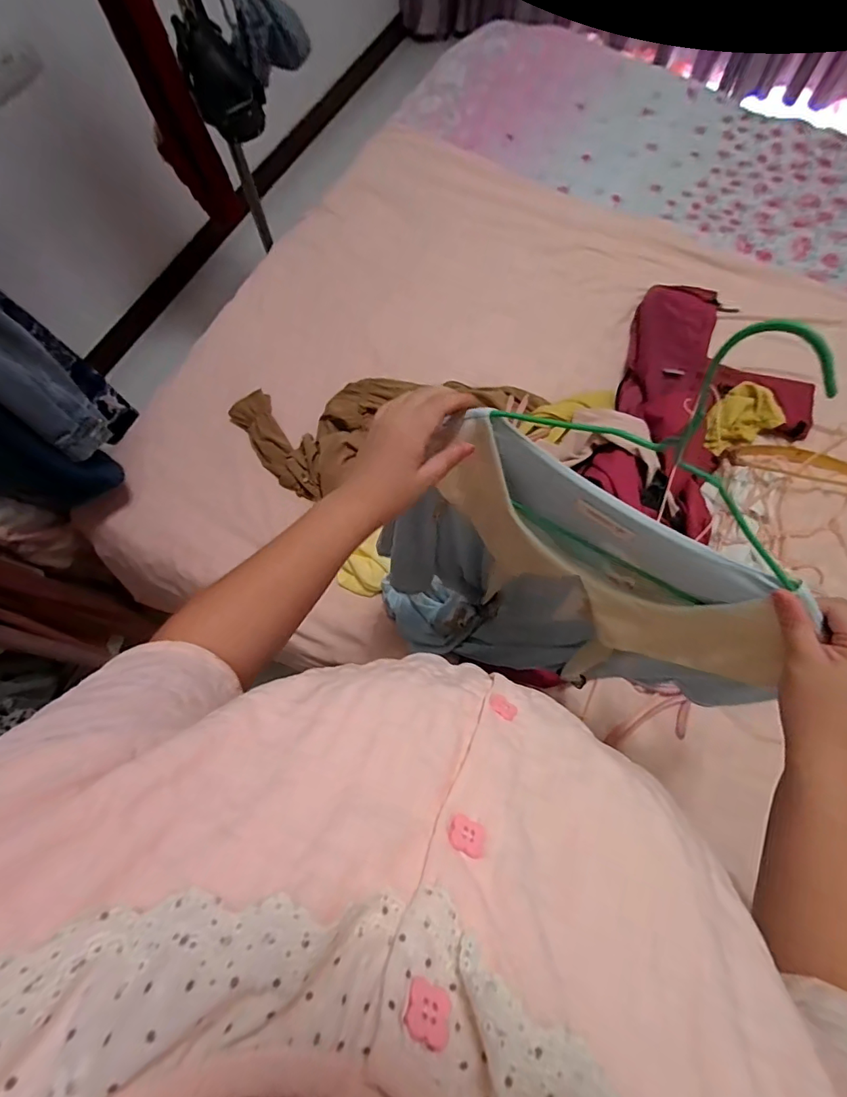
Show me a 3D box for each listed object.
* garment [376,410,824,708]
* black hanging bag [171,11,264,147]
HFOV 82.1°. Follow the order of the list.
[{"bbox_3d":[0.129,0.062,0.597,0.384,0.464,0.140,20,73,9],"label":"garment"},{"bbox_3d":[-0.391,-0.914,0.961,0.131,0.180,0.066,-19,72,-4],"label":"black hanging bag"}]

